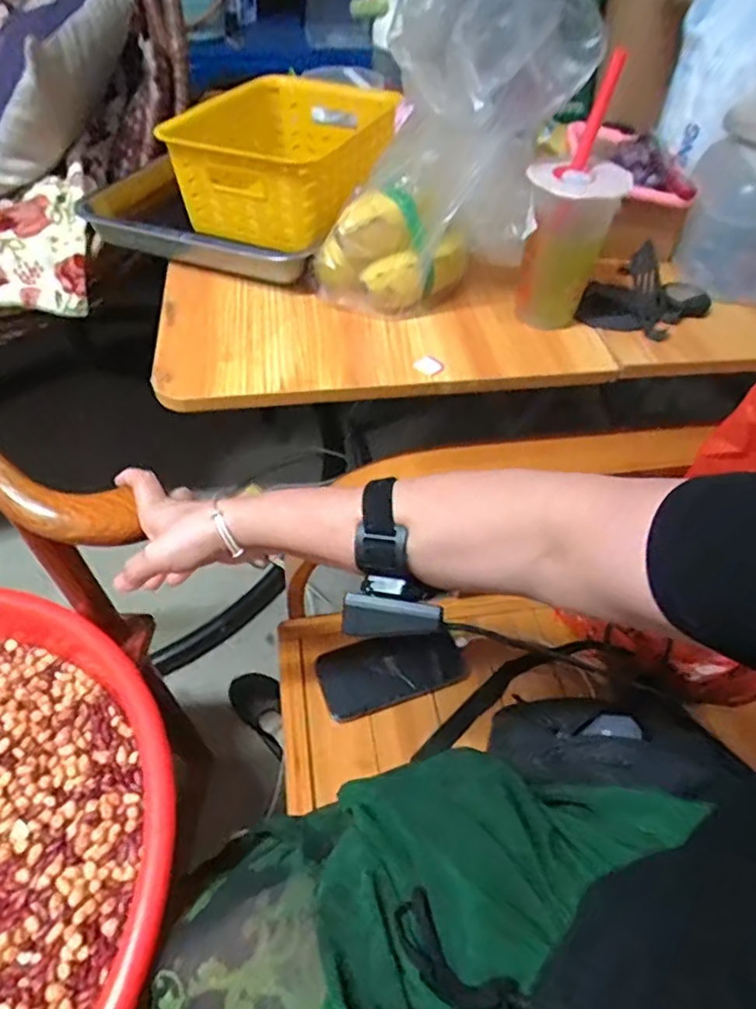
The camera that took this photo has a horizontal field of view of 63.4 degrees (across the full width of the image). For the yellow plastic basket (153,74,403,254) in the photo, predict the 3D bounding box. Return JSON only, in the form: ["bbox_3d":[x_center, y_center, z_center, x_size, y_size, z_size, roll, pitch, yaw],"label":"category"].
[{"bbox_3d":[-0.093,-0.423,0.755,0.182,0.109,0.304,16,49,13],"label":"yellow plastic basket"}]

